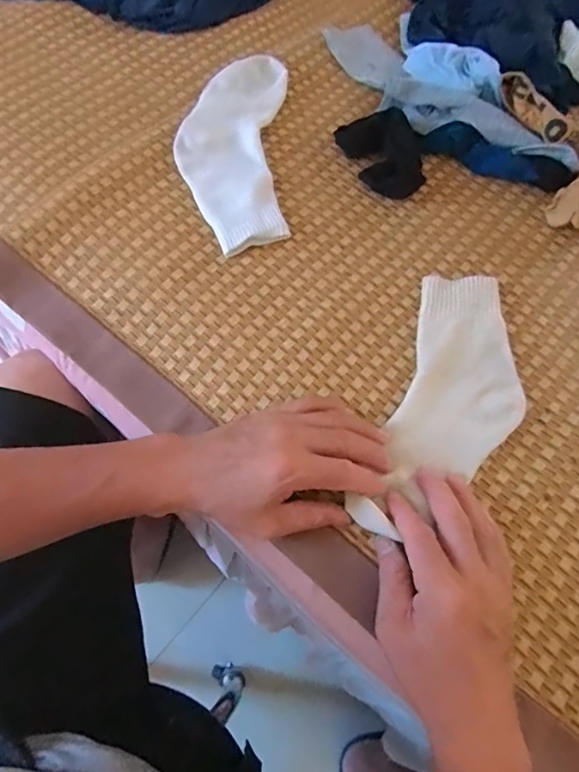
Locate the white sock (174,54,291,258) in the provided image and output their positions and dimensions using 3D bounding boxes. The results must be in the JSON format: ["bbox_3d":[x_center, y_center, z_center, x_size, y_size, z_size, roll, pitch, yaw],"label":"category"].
[{"bbox_3d":[-0.063,-0.258,0.534,0.116,0.025,0.256,0,68,-3],"label":"white sock"}]

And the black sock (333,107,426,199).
[{"bbox_3d":[0.104,-0.254,0.532,0.081,0.033,0.104,-14,69,-9],"label":"black sock"}]

